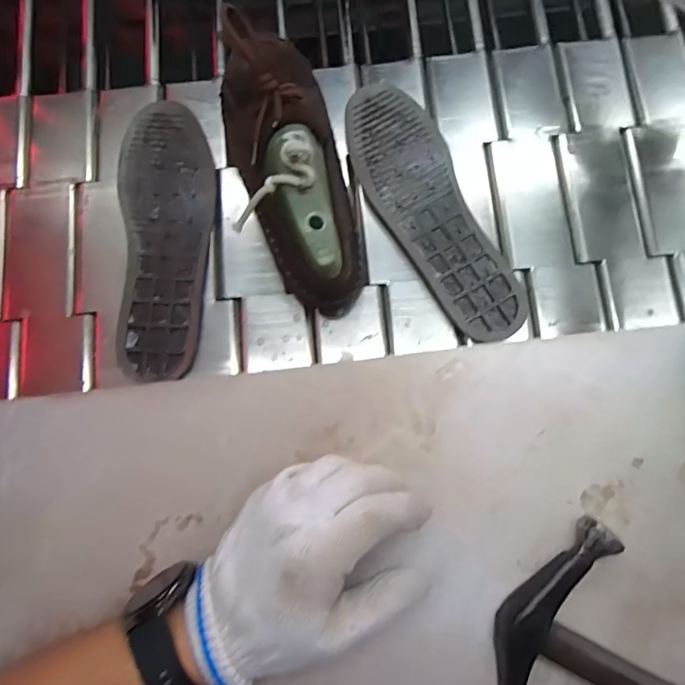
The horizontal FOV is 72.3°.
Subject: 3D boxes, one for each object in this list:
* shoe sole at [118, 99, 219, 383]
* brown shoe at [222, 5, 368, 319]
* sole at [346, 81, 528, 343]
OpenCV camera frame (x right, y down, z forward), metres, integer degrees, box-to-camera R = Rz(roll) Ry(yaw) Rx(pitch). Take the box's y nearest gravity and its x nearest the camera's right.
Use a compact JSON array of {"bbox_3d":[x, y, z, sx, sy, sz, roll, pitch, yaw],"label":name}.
[{"bbox_3d":[-0.158,-0.096,0.420,0.082,0.011,0.256,-1,80,1],"label":"shoe sole"},{"bbox_3d":[-0.046,-0.147,0.376,0.098,0.106,0.251,-15,80,-1],"label":"brown shoe"},{"bbox_3d":[0.075,-0.121,0.422,0.079,0.009,0.262,-25,81,-3],"label":"sole"}]

